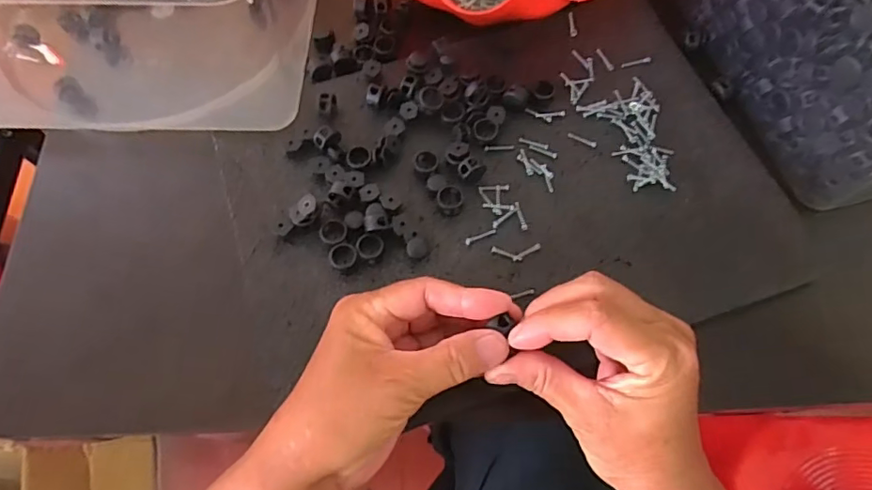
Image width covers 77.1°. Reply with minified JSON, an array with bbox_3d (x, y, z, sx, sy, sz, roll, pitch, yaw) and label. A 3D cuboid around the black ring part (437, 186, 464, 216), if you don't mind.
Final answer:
[{"bbox_3d":[0.009,-0.029,0.350,0.016,0.008,0.019,-4,66,0],"label":"black ring part"}]

